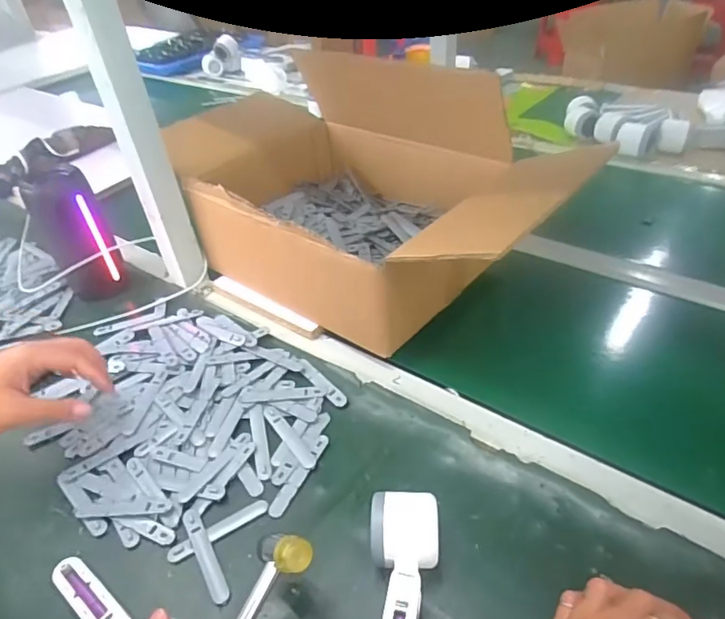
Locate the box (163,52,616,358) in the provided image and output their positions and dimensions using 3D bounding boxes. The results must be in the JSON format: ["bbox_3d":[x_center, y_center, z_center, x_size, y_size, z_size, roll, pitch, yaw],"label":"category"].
[{"bbox_3d":[-0.014,-0.150,0.727,0.565,0.244,0.290,26,48,34],"label":"box"}]

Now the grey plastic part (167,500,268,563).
[{"bbox_3d":[-0.132,0.203,0.499,0.093,0.006,0.016,-24,41,-21],"label":"grey plastic part"}]

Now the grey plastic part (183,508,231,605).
[{"bbox_3d":[-0.139,0.217,0.482,0.016,0.005,0.094,-24,41,-21],"label":"grey plastic part"}]

